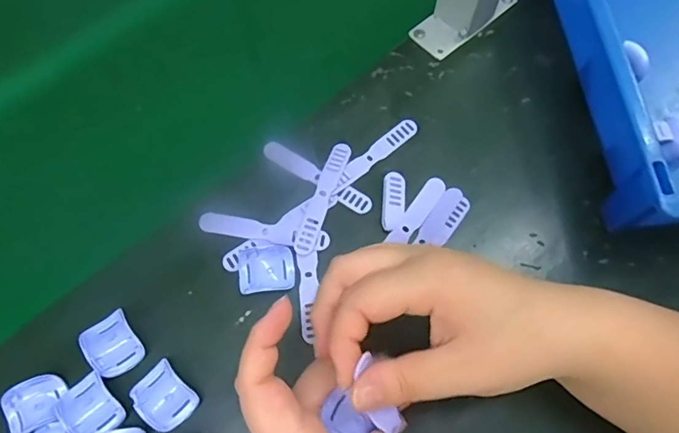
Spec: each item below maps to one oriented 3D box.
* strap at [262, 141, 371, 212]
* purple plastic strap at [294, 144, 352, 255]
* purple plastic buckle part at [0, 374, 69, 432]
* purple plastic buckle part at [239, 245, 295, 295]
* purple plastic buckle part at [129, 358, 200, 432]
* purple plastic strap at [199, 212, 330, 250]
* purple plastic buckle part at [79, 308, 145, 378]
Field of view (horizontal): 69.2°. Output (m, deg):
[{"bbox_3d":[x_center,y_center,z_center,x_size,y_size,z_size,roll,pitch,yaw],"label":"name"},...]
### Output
[{"bbox_3d":[-0.017,-0.031,0.369,0.094,0.007,0.015,32,74,12],"label":"strap"},{"bbox_3d":[-0.012,-0.015,0.360,0.015,0.010,0.091,17,69,8],"label":"purple plastic strap"},{"bbox_3d":[-0.191,0.118,0.305,0.036,0.013,0.032,-29,70,-10],"label":"purple plastic buckle part"},{"bbox_3d":[-0.051,0.036,0.337,0.038,0.012,0.031,-5,68,-1],"label":"purple plastic buckle part"},{"bbox_3d":[-0.110,0.112,0.306,0.030,0.011,0.037,-43,73,-15],"label":"purple plastic buckle part"},{"bbox_3d":[-0.054,0.011,0.352,0.094,0.004,0.016,9,69,5],"label":"purple plastic strap"},{"bbox_3d":[-0.147,0.082,0.321,0.030,0.019,0.038,-38,72,-13],"label":"purple plastic buckle part"}]

